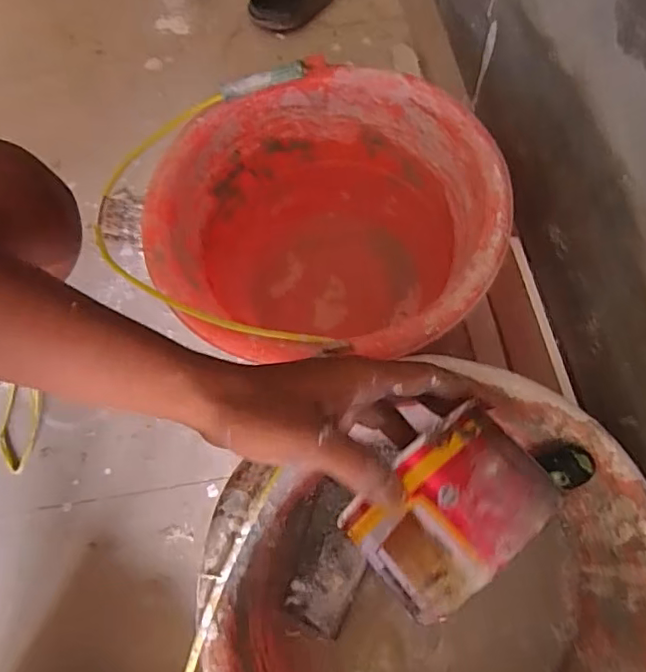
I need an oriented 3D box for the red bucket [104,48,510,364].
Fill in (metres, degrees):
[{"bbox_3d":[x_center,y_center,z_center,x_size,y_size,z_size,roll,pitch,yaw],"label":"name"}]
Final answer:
[{"bbox_3d":[0.007,-0.069,0.547,0.272,0.226,0.275,-1,67,2],"label":"red bucket"}]

